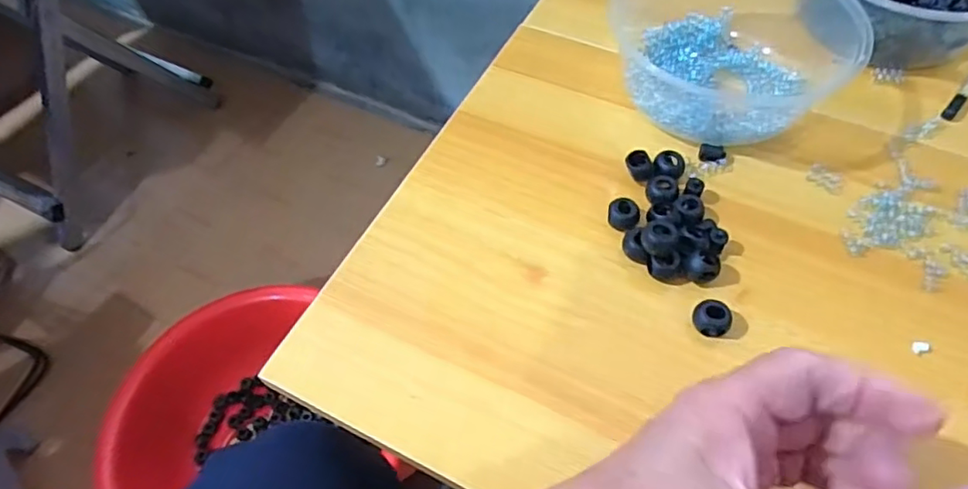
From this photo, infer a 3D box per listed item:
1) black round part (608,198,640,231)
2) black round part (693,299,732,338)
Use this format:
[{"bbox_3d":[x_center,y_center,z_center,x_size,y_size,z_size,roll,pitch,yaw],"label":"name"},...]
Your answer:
[{"bbox_3d":[0.075,-0.016,0.317,0.016,0.014,0.013,16,58,13],"label":"black round part"},{"bbox_3d":[0.108,0.036,0.280,0.016,0.014,0.013,11,58,10],"label":"black round part"}]

